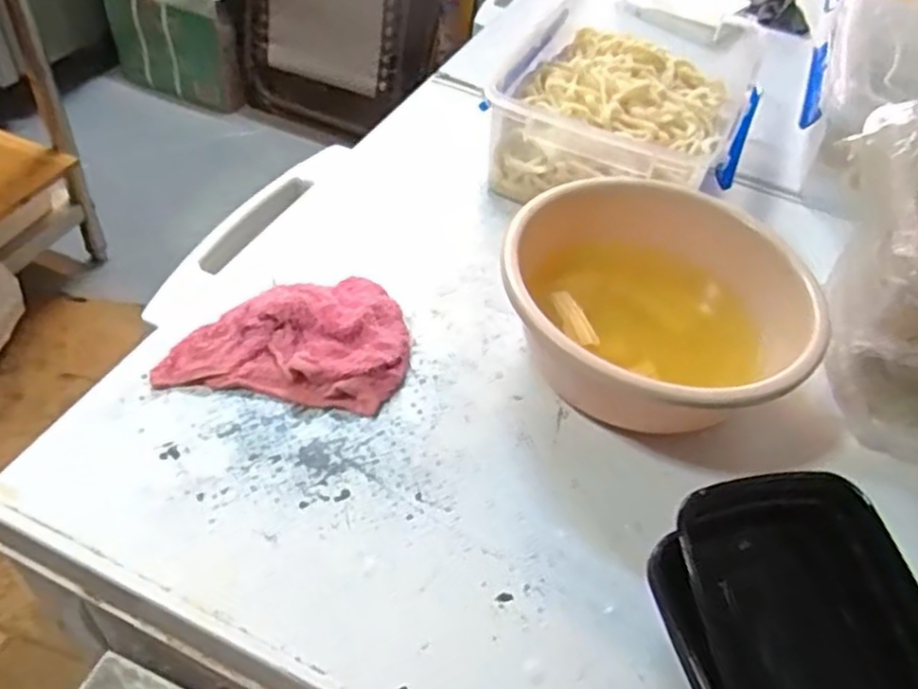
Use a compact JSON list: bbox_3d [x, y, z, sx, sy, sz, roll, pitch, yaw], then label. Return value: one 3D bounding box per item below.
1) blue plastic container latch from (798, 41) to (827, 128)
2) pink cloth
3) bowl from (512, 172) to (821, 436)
[{"bbox_3d":[0.431,-0.320,0.888,0.017,0.034,0.213,19,47,12],"label":"blue plastic container latch"},{"bbox_3d":[-0.133,-0.008,0.586,0.182,0.031,0.118,6,46,-4],"label":"pink cloth"},{"bbox_3d":[0.148,-0.038,0.586,0.215,0.113,0.247,10,46,0],"label":"bowl"}]

